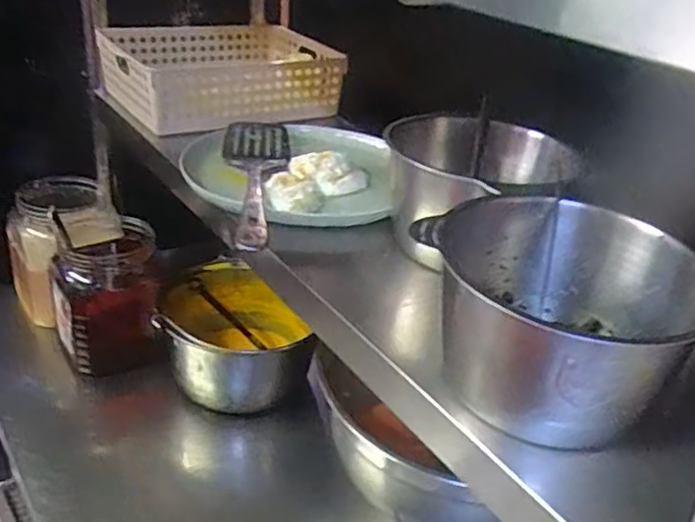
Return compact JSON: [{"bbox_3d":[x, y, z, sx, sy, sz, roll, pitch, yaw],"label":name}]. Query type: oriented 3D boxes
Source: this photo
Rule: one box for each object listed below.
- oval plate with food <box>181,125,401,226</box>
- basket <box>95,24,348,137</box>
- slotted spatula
[{"bbox_3d":[-0.067,-0.104,0.739,0.234,0.033,0.250,6,29,-2],"label":"oval plate with food"},{"bbox_3d":[-0.175,-0.262,0.936,0.291,0.092,0.217,-14,35,-33],"label":"basket"},{"bbox_3d":[-0.100,-0.093,0.701,0.074,0.031,0.309,3,29,-6],"label":"slotted spatula"}]

